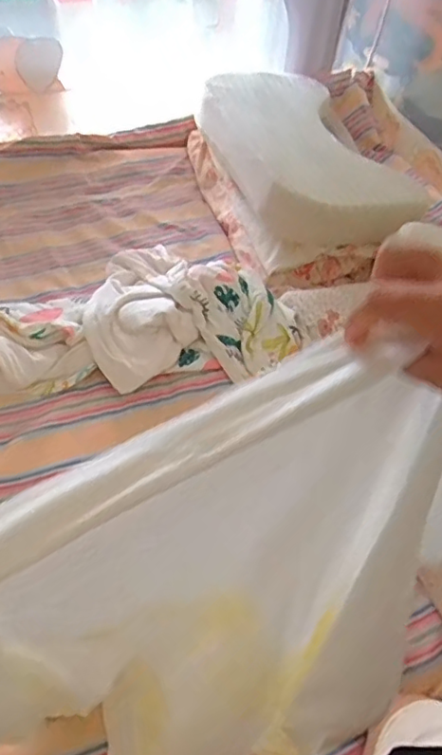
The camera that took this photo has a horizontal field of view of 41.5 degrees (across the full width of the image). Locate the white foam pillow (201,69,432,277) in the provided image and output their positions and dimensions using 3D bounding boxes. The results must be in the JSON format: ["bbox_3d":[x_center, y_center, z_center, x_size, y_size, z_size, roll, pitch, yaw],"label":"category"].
[{"bbox_3d":[0.196,-0.538,1.458,0.396,0.155,0.622,-11,53,-15],"label":"white foam pillow"}]

